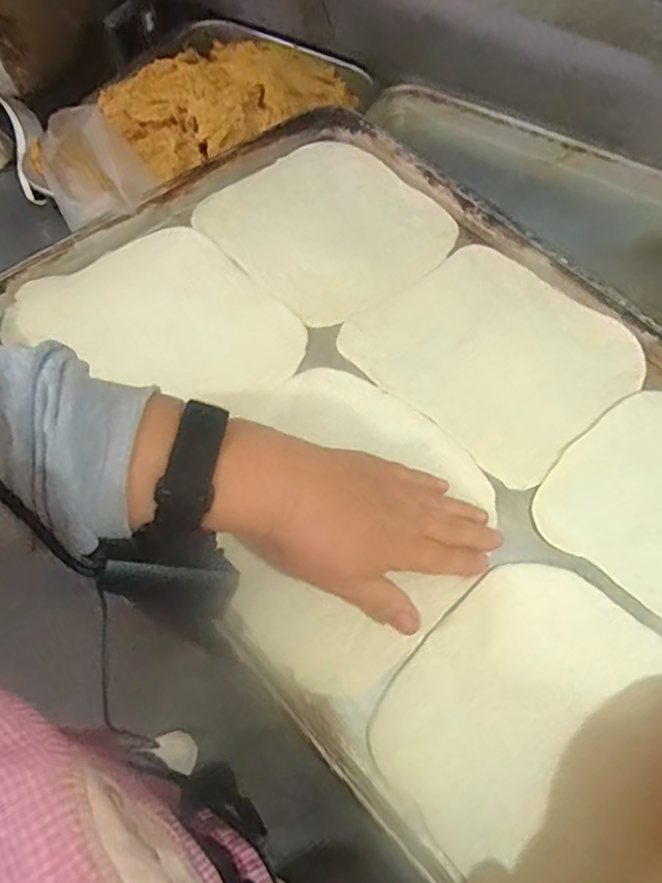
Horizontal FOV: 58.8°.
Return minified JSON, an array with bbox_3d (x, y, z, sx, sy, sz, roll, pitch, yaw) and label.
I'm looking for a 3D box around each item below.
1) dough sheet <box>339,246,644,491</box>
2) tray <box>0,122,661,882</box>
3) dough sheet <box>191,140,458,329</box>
[{"bbox_3d":[0.133,-0.073,0.474,0.186,0.006,0.186,-37,70,-20],"label":"dough sheet"},{"bbox_3d":[0.062,-0.022,0.435,0.397,0.026,0.583,-39,71,-21],"label":"tray"},{"bbox_3d":[-0.002,-0.199,0.529,0.191,0.007,0.190,-35,69,-20],"label":"dough sheet"}]

